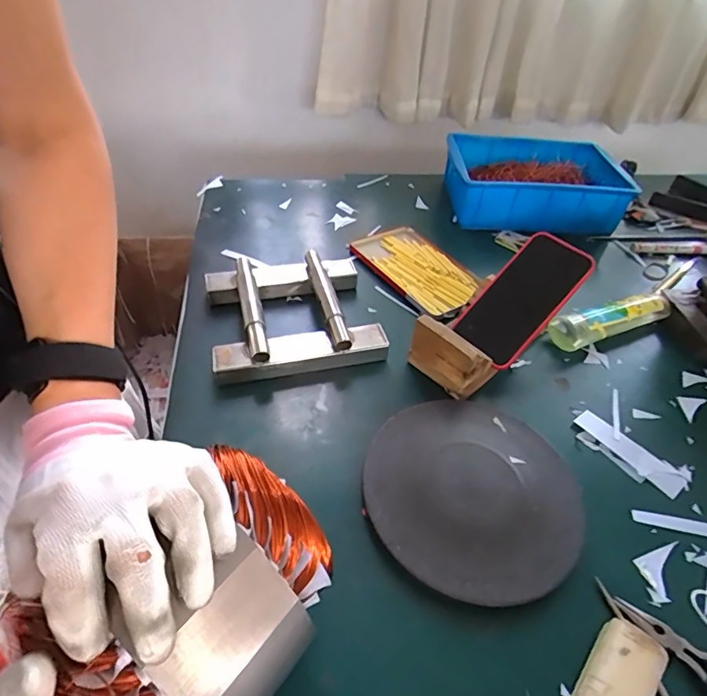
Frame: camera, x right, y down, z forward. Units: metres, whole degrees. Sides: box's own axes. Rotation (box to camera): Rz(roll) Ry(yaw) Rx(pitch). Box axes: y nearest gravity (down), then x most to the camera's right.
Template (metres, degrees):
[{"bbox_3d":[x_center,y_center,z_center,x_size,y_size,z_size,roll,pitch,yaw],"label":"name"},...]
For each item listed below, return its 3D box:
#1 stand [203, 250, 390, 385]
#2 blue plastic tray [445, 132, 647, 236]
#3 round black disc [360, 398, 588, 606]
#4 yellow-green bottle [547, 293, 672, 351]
[{"bbox_3d":[-0.077,-0.051,0.581,0.195,0.049,0.183,-9,46,-13],"label":"stand"},{"bbox_3d":[0.307,-0.289,0.822,0.294,0.092,0.211,3,44,-1],"label":"blue plastic tray"},{"bbox_3d":[0.108,0.130,0.434,0.190,0.019,0.188,2,44,-2],"label":"round black disc"},{"bbox_3d":[0.340,-0.038,0.616,0.179,0.048,0.041,-16,48,-19],"label":"yellow-green bottle"}]

